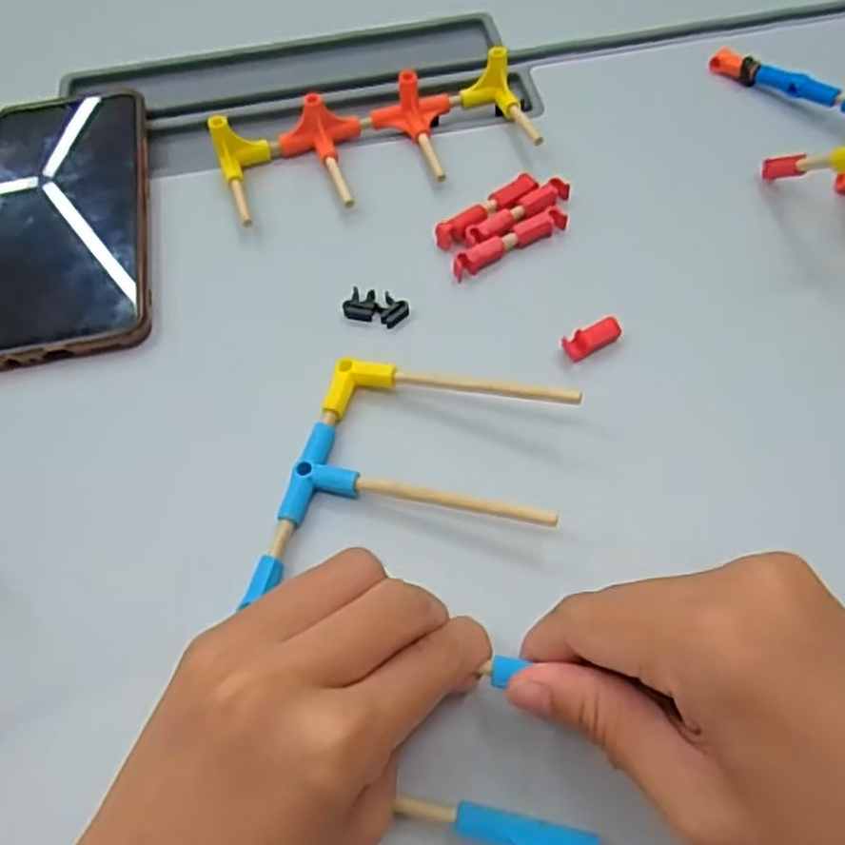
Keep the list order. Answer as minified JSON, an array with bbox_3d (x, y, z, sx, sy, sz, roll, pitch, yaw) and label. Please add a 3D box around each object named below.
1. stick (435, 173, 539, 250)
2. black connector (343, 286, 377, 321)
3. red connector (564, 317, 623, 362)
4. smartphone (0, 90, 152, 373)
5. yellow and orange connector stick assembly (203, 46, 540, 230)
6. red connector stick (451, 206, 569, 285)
[{"bbox_3d":[0.030,-0.098,0.349,0.057,0.010,0.012,-35,64,-17],"label":"stick"},{"bbox_3d":[-0.027,-0.051,0.328,0.013,0.004,0.016,6,63,6],"label":"black connector"},{"bbox_3d":[0.070,-0.035,0.311,0.025,0.006,0.009,-25,61,-12],"label":"red connector"},{"bbox_3d":[-0.166,-0.098,0.353,0.074,0.012,0.163,-10,59,-4],"label":"smartphone"},{"bbox_3d":[-0.021,-0.137,0.365,0.150,0.024,0.056,-18,60,-8],"label":"yellow and orange connector stick assembly"},{"bbox_3d":[0.040,-0.082,0.339,0.059,0.010,0.008,-29,62,-14],"label":"red connector stick"}]

